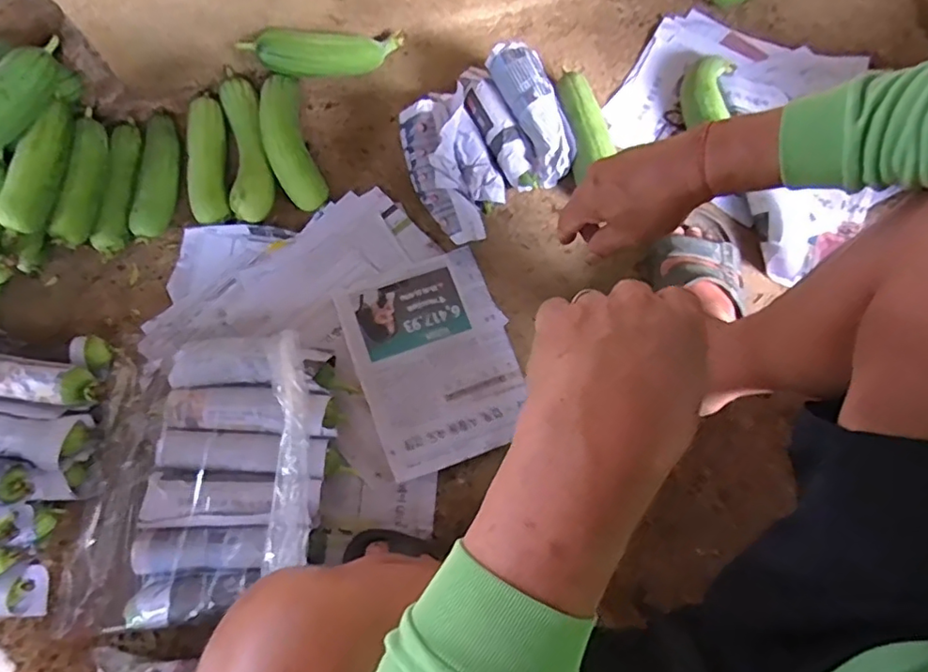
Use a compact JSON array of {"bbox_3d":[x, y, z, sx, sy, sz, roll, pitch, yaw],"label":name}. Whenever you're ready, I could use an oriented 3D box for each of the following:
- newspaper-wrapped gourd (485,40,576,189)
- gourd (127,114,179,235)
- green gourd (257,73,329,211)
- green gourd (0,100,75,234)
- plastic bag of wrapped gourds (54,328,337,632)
[{"bbox_3d":[0.100,-0.306,0.789,0.073,0.083,0.183,-28,75,-8],"label":"newspaper-wrapped gourd"},{"bbox_3d":[-0.426,-0.223,0.811,0.054,0.039,0.180,7,77,1],"label":"gourd"},{"bbox_3d":[-0.246,-0.272,0.820,0.064,0.063,0.199,-17,78,-5],"label":"green gourd"},{"bbox_3d":[-0.517,-0.212,0.711,0.048,0.047,0.174,19,74,6],"label":"green gourd"},{"bbox_3d":[-0.309,0.172,0.691,0.280,0.086,0.364,10,77,1],"label":"plastic bag of wrapped gourds"}]

